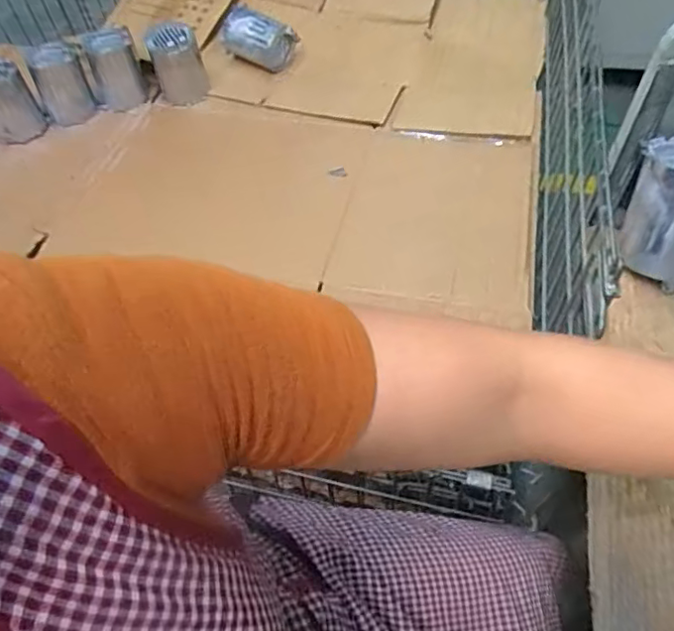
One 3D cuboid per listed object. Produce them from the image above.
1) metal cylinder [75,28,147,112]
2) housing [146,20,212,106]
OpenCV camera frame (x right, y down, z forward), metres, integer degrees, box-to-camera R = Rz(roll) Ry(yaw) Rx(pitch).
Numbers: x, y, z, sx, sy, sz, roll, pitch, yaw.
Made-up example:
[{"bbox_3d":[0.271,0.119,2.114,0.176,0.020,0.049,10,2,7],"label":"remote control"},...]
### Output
[{"bbox_3d":[-0.420,-0.463,1.066,0.099,0.120,0.071,-19,54,-10],"label":"metal cylinder"},{"bbox_3d":[-0.291,-0.457,1.043,0.089,0.129,0.084,-19,54,-10],"label":"housing"}]

